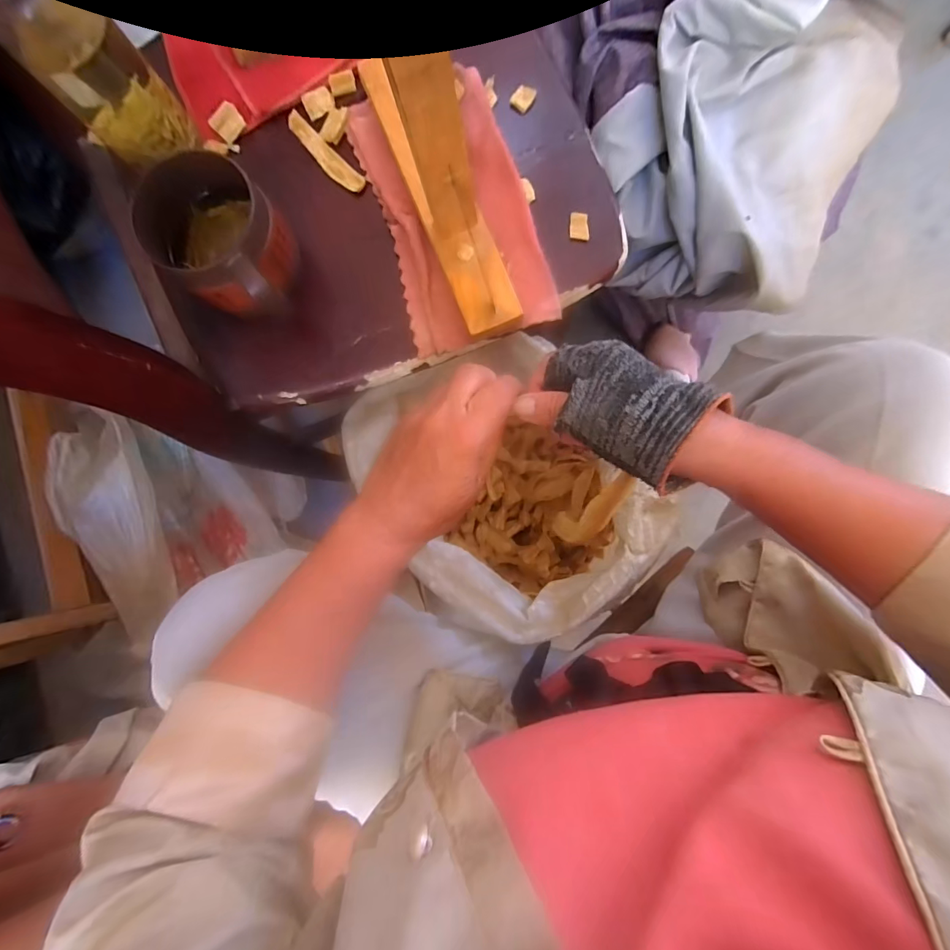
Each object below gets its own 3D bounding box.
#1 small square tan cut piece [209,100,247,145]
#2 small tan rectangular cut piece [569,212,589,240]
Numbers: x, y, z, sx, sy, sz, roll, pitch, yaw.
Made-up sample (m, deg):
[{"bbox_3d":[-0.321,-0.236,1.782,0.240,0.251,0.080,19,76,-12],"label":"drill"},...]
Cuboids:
[{"bbox_3d":[-0.221,-0.314,0.402,0.022,0.011,0.026,44,87,7],"label":"small square tan cut piece"},{"bbox_3d":[0.088,-0.209,0.378,0.016,0.005,0.021,2,83,3],"label":"small tan rectangular cut piece"}]

